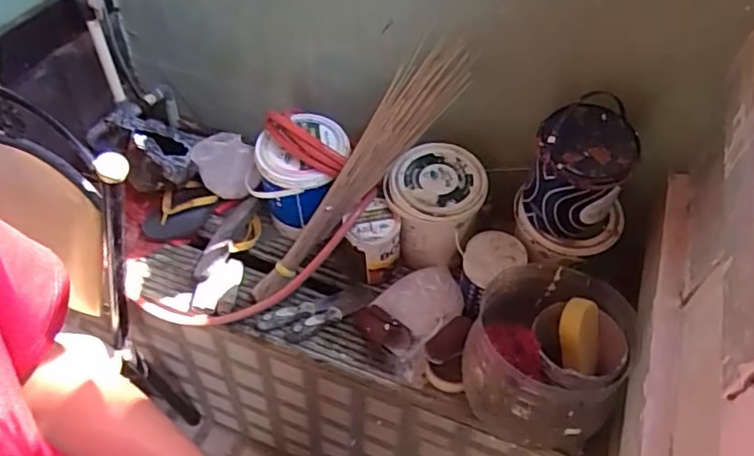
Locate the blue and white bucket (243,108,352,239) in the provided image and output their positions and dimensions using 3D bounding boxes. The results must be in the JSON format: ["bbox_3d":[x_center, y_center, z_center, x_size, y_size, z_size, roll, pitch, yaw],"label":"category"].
[{"bbox_3d":[-0.151,-0.099,1.219,0.166,0.210,0.169,2,48,-2],"label":"blue and white bucket"}]

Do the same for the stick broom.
[{"bbox_3d":[-0.036,-0.087,1.096,0.064,0.580,0.087,49,18,32],"label":"stick broom"}]

